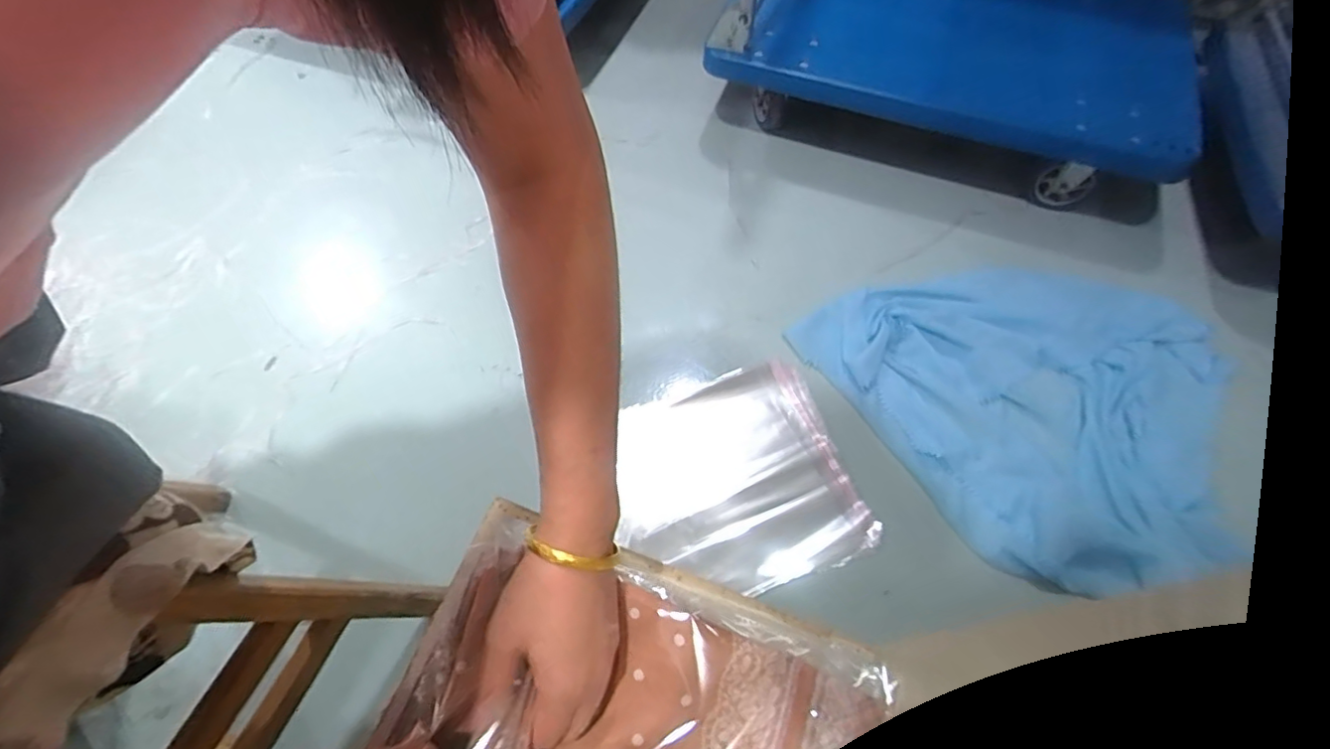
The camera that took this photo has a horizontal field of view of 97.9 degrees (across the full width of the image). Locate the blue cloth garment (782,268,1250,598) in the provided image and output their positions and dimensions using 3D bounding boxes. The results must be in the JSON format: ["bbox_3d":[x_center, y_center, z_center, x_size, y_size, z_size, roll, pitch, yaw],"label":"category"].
[{"bbox_3d":[0.557,0.002,0.873,0.513,0.037,0.548,-30,65,-16],"label":"blue cloth garment"}]

